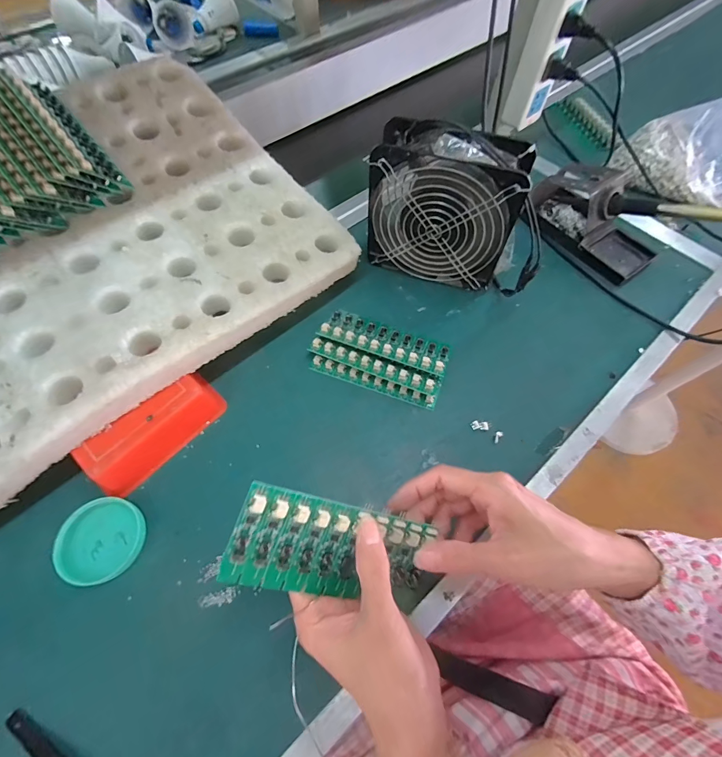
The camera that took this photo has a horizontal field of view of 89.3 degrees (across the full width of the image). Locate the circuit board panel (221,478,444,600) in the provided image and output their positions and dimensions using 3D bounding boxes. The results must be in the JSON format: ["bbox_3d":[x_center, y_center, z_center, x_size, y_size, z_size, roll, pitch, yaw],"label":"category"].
[{"bbox_3d":[-0.016,0.112,0.236,0.130,0.007,0.061,22,89,-20],"label":"circuit board panel"}]

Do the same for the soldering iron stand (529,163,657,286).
[{"bbox_3d":[0.295,-0.204,0.457,0.088,0.072,0.164,-39,70,-19],"label":"soldering iron stand"}]

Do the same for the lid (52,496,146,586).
[{"bbox_3d":[-0.220,0.135,0.309,0.063,0.011,0.065,1,63,-1],"label":"lid"}]

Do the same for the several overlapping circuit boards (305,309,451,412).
[{"bbox_3d":[0.021,-0.026,0.386,0.137,0.028,0.073,19,64,8],"label":"several overlapping circuit boards"}]

